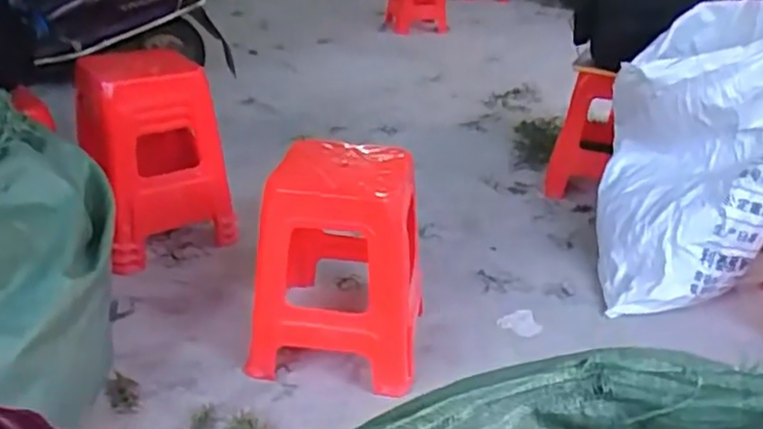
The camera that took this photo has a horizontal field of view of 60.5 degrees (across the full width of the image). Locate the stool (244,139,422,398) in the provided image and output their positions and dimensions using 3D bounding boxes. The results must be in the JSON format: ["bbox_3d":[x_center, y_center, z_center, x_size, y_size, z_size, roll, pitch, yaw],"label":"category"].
[{"bbox_3d":[-0.091,0.100,1.500,0.371,0.443,0.334,7,28,7],"label":"stool"}]

